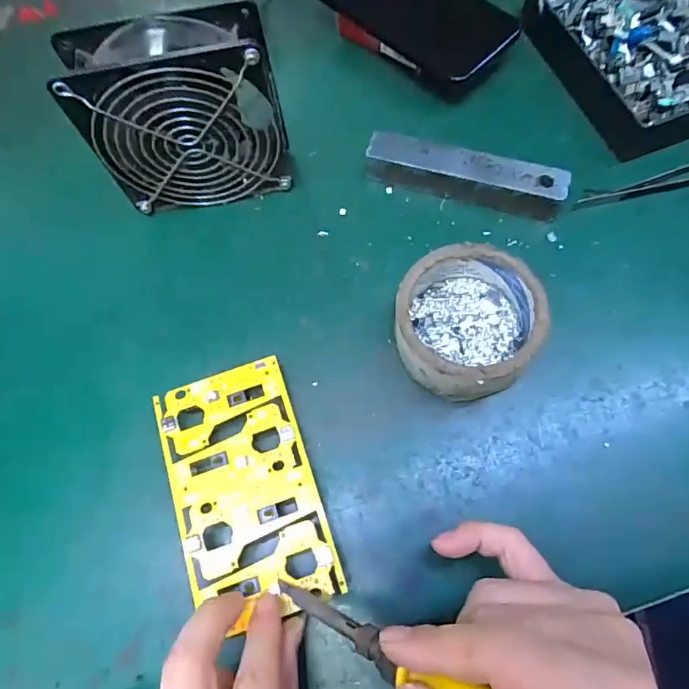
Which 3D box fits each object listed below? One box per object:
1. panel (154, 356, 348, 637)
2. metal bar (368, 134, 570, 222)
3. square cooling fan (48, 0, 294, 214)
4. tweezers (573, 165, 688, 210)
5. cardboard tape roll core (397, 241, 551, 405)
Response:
[{"bbox_3d":[-0.057,0.080,0.283,0.078,0.005,0.136,-18,68,-5],"label":"panel"},{"bbox_3d":[0.084,-0.119,0.354,0.137,0.027,0.029,17,71,11],"label":"metal bar"},{"bbox_3d":[-0.102,-0.145,0.326,0.118,0.117,0.045,-10,68,1],"label":"square cooling fan"},{"bbox_3d":[0.222,-0.115,0.353,0.117,0.006,0.020,-15,68,-1],"label":"tweezers"},{"bbox_3d":[0.074,-0.013,0.303,0.083,0.042,0.086,1,69,5],"label":"cardboard tape roll core"}]

